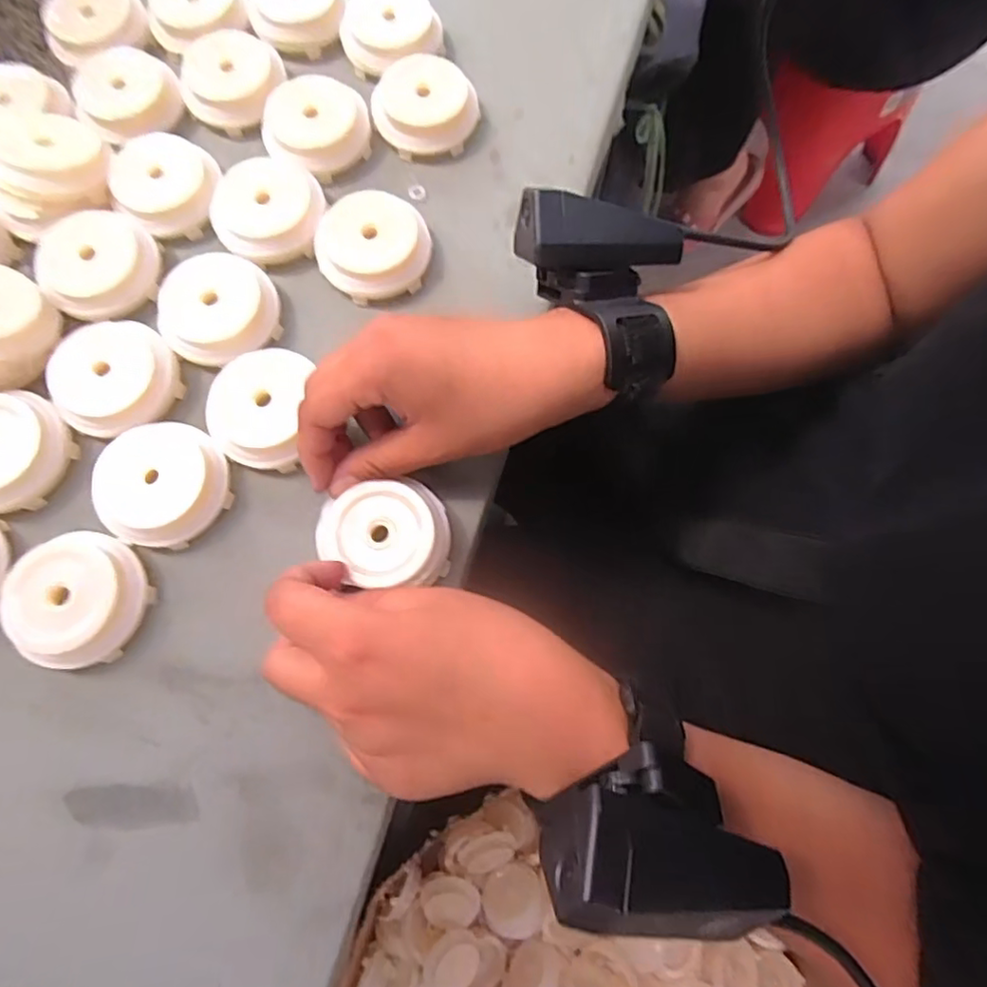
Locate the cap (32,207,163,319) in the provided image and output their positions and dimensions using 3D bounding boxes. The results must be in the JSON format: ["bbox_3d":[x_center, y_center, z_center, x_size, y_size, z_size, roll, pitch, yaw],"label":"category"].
[{"bbox_3d":[-0.204,-0.117,0.315,0.056,0.013,0.055,-22,75,-7],"label":"cap"}]

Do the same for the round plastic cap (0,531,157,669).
[{"bbox_3d":[-0.181,0.045,0.266,0.053,0.020,0.051,0,73,-1],"label":"round plastic cap"}]

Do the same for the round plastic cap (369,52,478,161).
[{"bbox_3d":[-0.037,-0.214,0.343,0.053,0.023,0.051,0,73,-1],"label":"round plastic cap"}]

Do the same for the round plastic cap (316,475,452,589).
[{"bbox_3d":[-0.049,0.018,0.276,0.057,0.020,0.045,-3,76,-1],"label":"round plastic cap"}]

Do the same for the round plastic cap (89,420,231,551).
[{"bbox_3d":[-0.153,-0.004,0.283,0.052,0.020,0.056,0,73,-1],"label":"round plastic cap"}]

